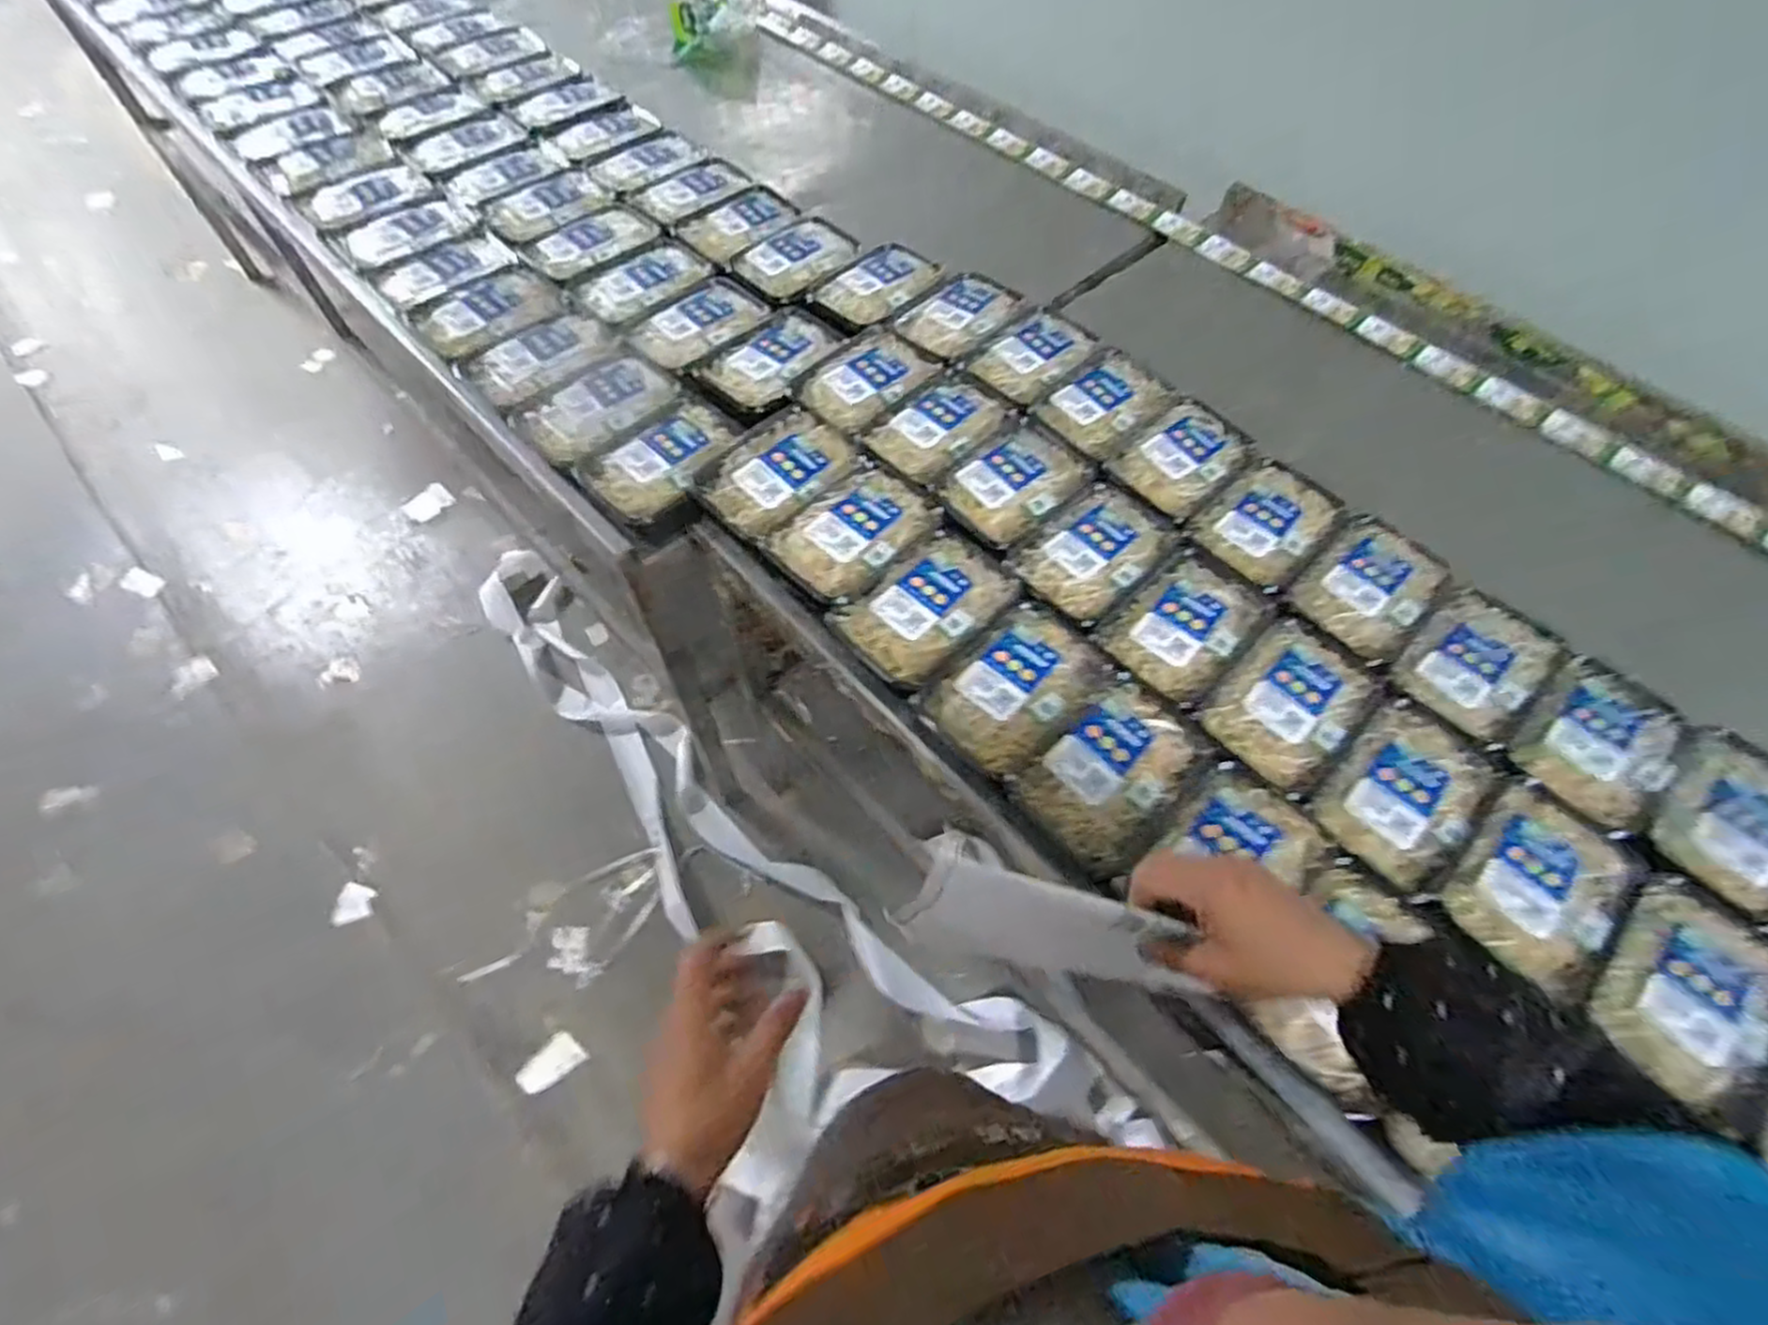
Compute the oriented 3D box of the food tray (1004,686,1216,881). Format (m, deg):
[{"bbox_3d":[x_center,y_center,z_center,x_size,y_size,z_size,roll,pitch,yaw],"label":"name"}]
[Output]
[{"bbox_3d":[0.212,0.100,0.678,0.170,0.033,0.119,-38,69,-20],"label":"food tray"}]

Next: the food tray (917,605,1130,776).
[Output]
[{"bbox_3d":[0.132,0.023,0.713,0.171,0.033,0.121,-38,68,-20],"label":"food tray"}]

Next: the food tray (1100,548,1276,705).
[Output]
[{"bbox_3d":[0.317,-0.042,0.770,0.166,0.033,0.114,-39,69,-21],"label":"food tray"}]

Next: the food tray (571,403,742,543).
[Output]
[{"bbox_3d":[-0.246,-0.220,0.863,0.181,0.047,0.145,-36,68,-19],"label":"food tray"}]

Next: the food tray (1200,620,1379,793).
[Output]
[{"bbox_3d":[0.395,0.041,0.731,0.165,0.045,0.111,-39,69,-21],"label":"food tray"}]

